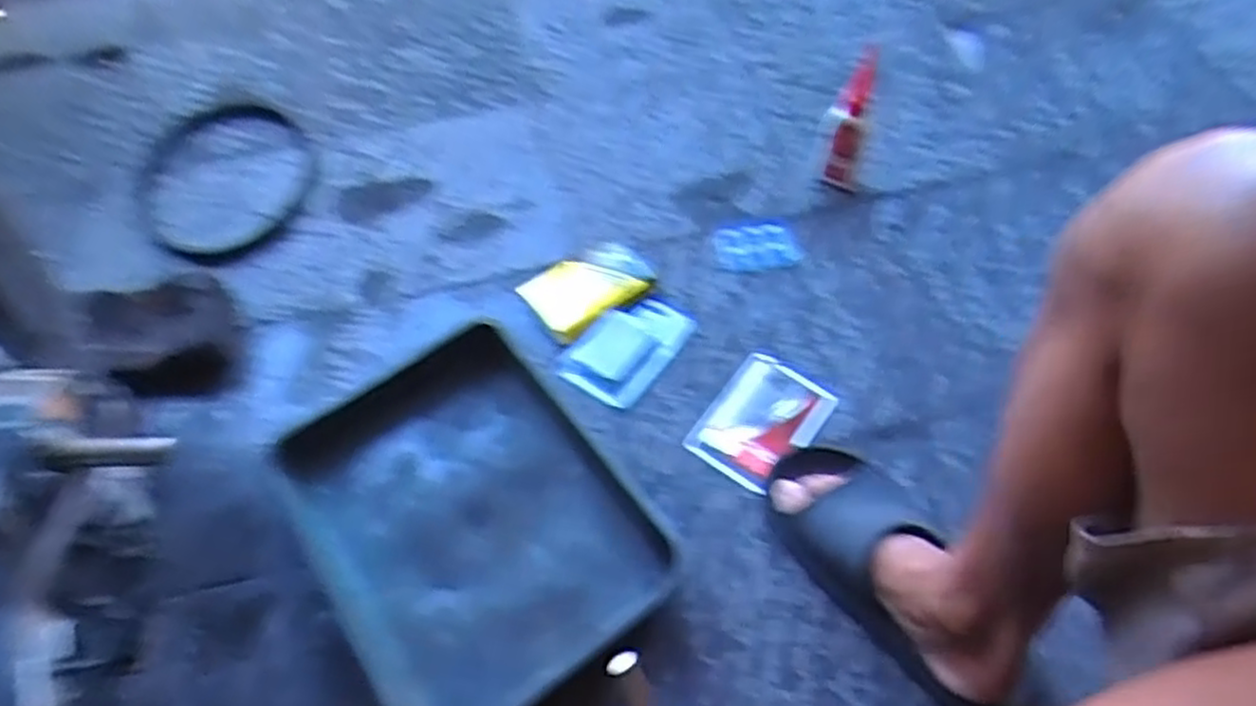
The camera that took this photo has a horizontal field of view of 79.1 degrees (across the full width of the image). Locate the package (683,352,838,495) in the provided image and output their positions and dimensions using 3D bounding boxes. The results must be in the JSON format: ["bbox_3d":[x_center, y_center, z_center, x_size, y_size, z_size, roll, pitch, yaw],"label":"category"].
[{"bbox_3d":[0.135,0.065,0.767,0.103,0.012,0.136,31,64,22],"label":"package"}]

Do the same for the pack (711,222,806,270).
[{"bbox_3d":[0.150,-0.128,0.889,0.098,0.007,0.059,-5,57,1],"label":"pack"}]

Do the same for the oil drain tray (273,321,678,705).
[{"bbox_3d":[-0.146,0.149,0.708,0.271,0.044,0.357,-32,61,-16],"label":"oil drain tray"}]

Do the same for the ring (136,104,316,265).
[{"bbox_3d":[-0.528,-0.234,0.997,0.226,0.020,0.302,-26,59,-12],"label":"ring"}]

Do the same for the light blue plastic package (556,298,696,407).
[{"bbox_3d":[0.000,-0.010,0.818,0.091,0.023,0.136,31,64,22],"label":"light blue plastic package"}]

